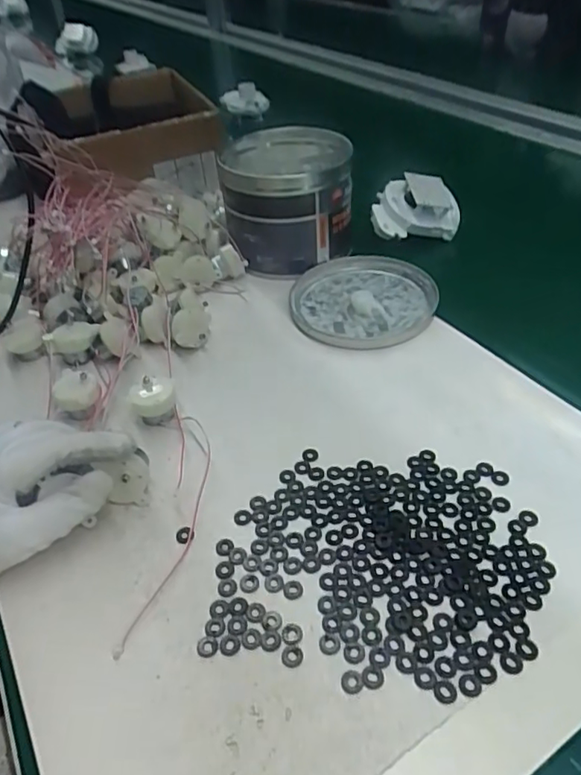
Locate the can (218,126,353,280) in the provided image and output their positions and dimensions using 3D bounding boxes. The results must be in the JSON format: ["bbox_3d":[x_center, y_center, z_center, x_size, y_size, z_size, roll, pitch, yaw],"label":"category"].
[{"bbox_3d":[-0.004,-0.189,0.568,0.126,0.111,0.130,-3,41,2],"label":"can"}]

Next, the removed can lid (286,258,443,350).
[{"bbox_3d":[0.067,-0.080,0.518,0.127,0.016,0.133,-3,41,2],"label":"removed can lid"}]

